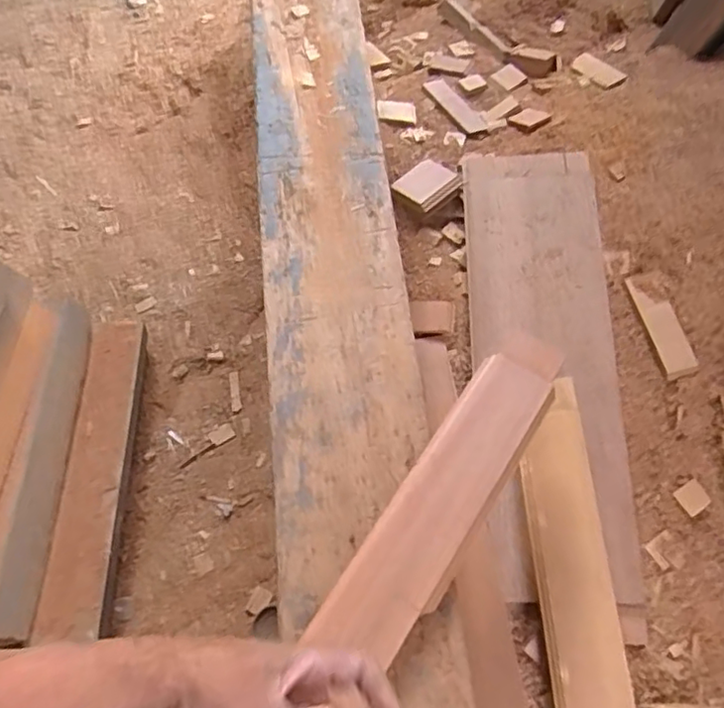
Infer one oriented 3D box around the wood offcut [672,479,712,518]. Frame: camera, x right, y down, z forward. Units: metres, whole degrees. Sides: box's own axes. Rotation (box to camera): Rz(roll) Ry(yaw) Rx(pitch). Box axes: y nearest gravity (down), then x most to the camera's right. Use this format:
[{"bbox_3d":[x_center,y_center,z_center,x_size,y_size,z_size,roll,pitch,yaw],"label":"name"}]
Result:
[{"bbox_3d":[0.439,0.191,0.836,0.037,0.004,0.038,-37,71,1],"label":"wood offcut"}]

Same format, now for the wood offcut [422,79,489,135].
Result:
[{"bbox_3d":[0.174,-0.469,1.183,0.047,0.010,0.176,-26,63,-11],"label":"wood offcut"}]

